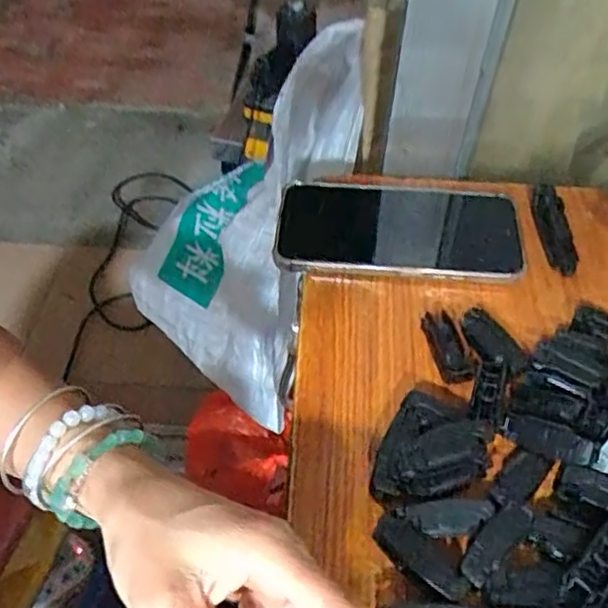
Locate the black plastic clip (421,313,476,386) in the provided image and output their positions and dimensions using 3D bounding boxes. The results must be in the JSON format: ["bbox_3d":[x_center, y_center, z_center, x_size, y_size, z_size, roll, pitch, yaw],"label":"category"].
[{"bbox_3d":[0.087,0.026,0.388,0.019,0.014,0.047,-9,52,-9],"label":"black plastic clip"}]

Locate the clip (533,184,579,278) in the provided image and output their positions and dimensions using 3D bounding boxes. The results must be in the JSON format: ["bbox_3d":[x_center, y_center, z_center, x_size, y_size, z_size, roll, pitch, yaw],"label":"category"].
[{"bbox_3d":[0.173,-0.055,0.449,0.022,0.009,0.076,-4,62,2],"label":"clip"}]

